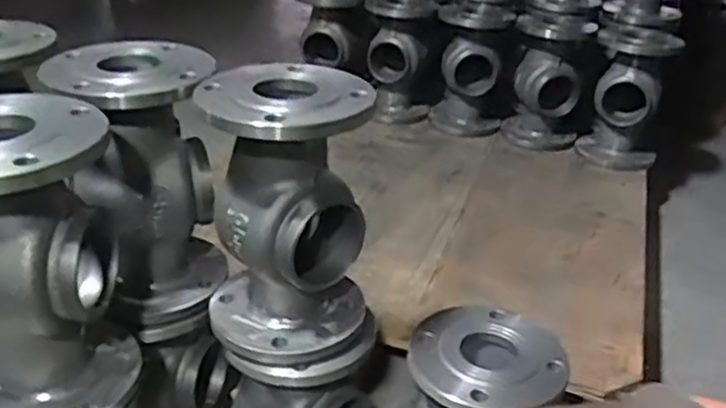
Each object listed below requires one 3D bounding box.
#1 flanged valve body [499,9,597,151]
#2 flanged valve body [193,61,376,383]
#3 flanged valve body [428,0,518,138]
[{"bbox_3d":[0.427,-0.298,1.676,0.157,0.260,0.160,13,30,17],"label":"flanged valve body"},{"bbox_3d":[-0.076,0.016,0.776,0.178,0.292,0.171,2,28,-4],"label":"flanged valve body"},{"bbox_3d":[0.272,-0.337,1.782,0.180,0.285,0.210,11,29,14],"label":"flanged valve body"}]

